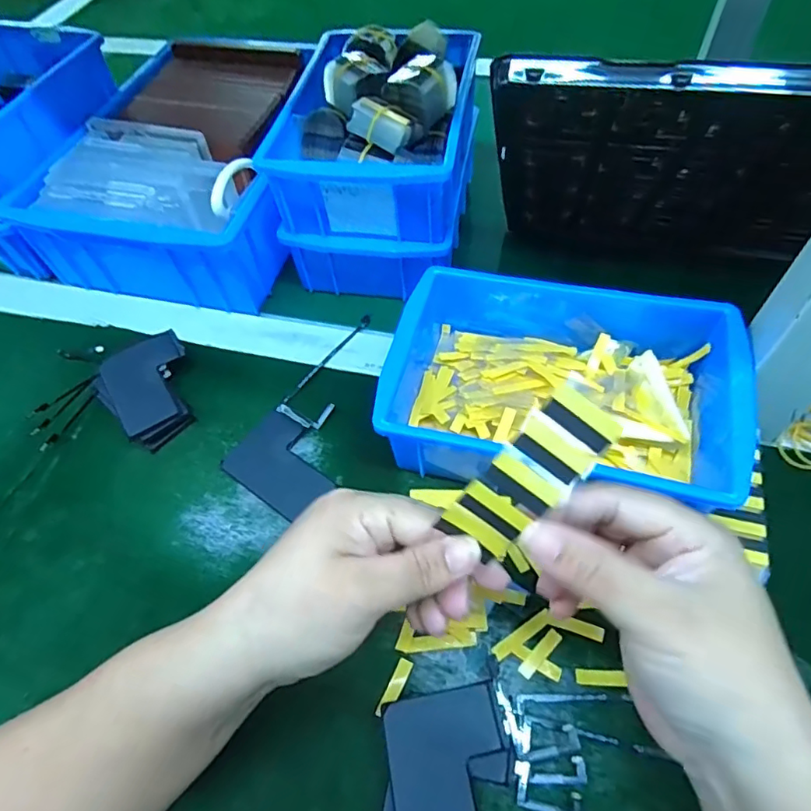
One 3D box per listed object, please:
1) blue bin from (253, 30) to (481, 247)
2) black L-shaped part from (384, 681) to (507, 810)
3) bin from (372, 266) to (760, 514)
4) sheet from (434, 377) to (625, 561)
[{"bbox_3d":[-0.017,-0.210,0.412,0.136,0.078,0.176,7,57,9],"label":"blue bin"},{"bbox_3d":[0.022,0.174,0.248,0.055,0.004,0.074,-11,56,-4],"label":"black L-shaped part"},{"bbox_3d":[0.095,-0.014,0.343,0.200,0.068,0.143,12,58,12],"label":"bin"},{"bbox_3d":[0.048,0.027,0.211,0.030,0.080,0.007,36,21,-4],"label":"sheet"}]

